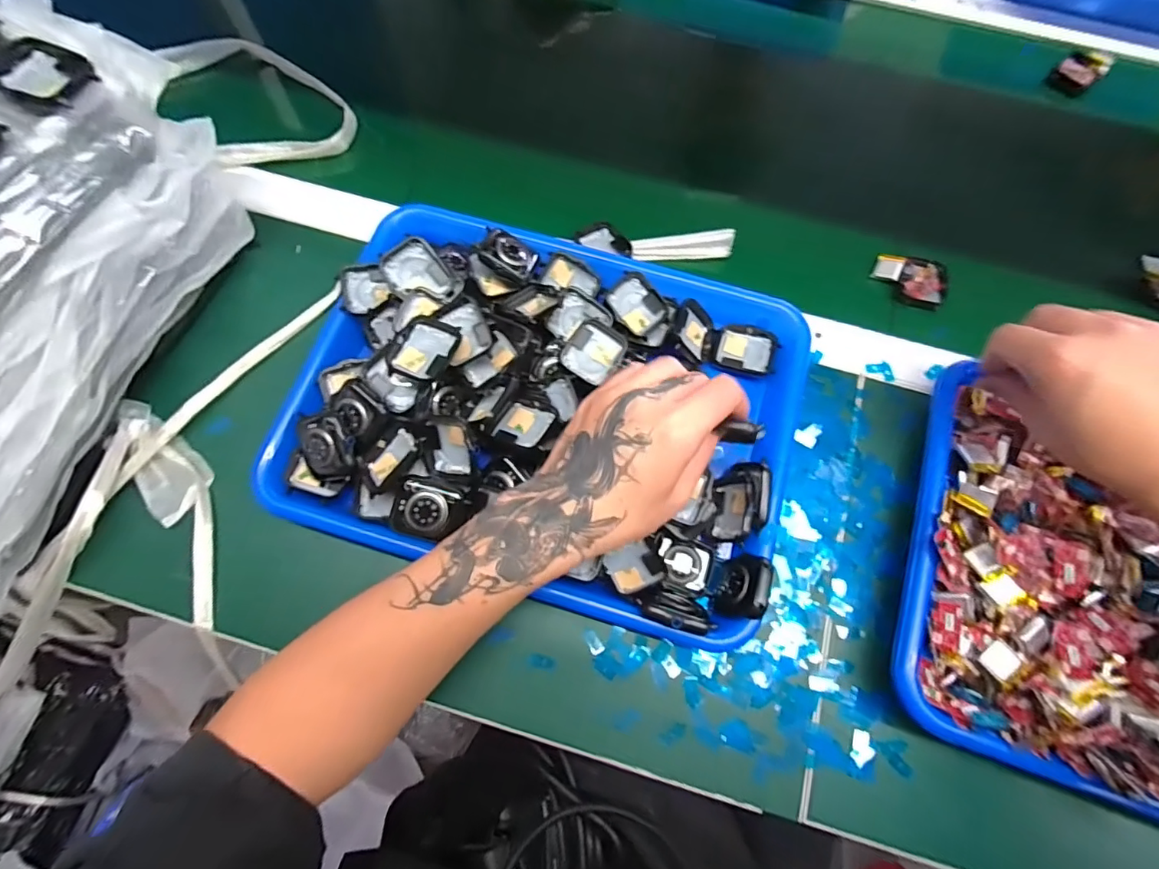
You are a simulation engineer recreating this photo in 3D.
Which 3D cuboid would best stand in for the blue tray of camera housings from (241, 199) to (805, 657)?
[{"bbox_3d":[-0.021,-0.025,0.353,0.330,0.057,0.251,16,72,4],"label":"blue tray of camera housings"}]

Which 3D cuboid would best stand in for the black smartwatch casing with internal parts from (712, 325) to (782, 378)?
[{"bbox_3d":[0.125,-0.064,0.391,0.044,0.010,0.037,15,72,4],"label":"black smartwatch casing with internal parts"}]

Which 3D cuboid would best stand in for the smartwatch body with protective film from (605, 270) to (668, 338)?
[{"bbox_3d":[0.042,-0.094,0.375,0.035,0.014,0.043,-41,97,-1],"label":"smartwatch body with protective film"}]

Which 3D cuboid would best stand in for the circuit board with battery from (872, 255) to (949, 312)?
[{"bbox_3d":[0.273,-0.129,0.424,0.060,0.009,0.047,28,73,8],"label":"circuit board with battery"}]

